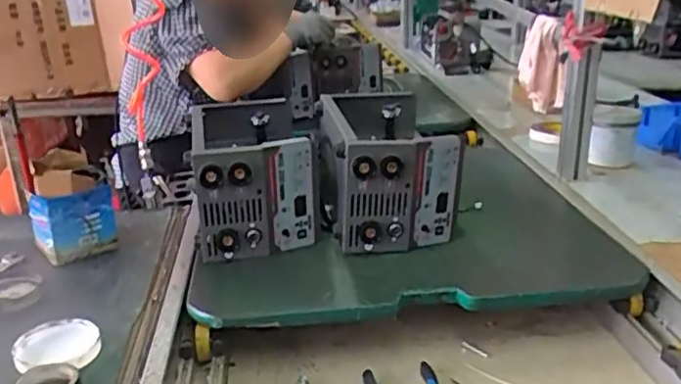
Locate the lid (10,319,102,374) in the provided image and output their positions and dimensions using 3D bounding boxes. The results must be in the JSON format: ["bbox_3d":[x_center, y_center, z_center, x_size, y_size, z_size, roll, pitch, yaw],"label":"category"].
[{"bbox_3d":[-0.318,0.172,0.715,0.097,0.018,0.097,-2,22,1],"label":"lid"}]

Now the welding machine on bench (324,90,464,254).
[{"bbox_3d":[0.071,-0.036,0.958,0.178,0.164,0.232,-3,22,-2],"label":"welding machine on bench"}]

